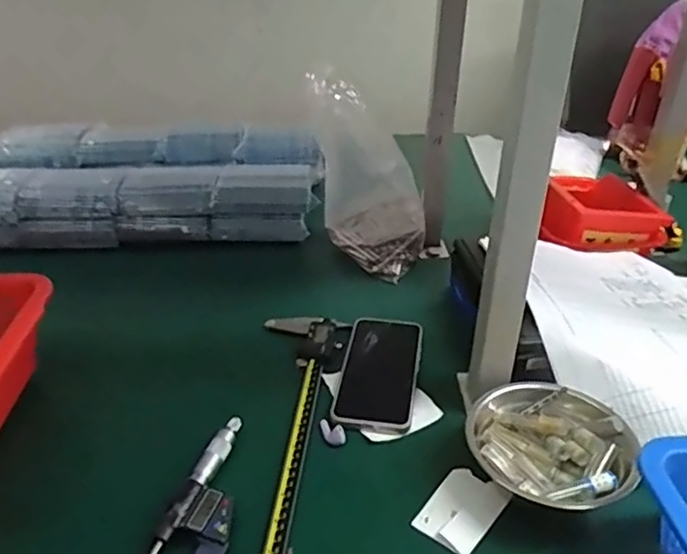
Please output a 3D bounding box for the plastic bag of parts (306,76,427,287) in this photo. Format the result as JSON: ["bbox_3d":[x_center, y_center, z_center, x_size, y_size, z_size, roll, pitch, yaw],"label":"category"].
[{"bbox_3d":[0.031,-0.135,0.793,0.141,0.211,0.179,-1,31,-4],"label":"plastic bag of parts"}]

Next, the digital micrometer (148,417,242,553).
[{"bbox_3d":[-0.102,0.177,0.465,0.053,0.016,0.180,9,32,12],"label":"digital micrometer"}]

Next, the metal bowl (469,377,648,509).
[{"bbox_3d":[0.163,0.141,0.496,0.127,0.048,0.114,18,35,26],"label":"metal bowl"}]

